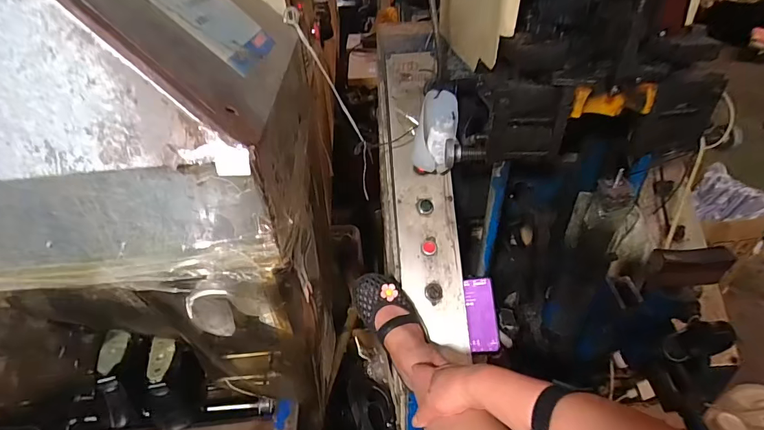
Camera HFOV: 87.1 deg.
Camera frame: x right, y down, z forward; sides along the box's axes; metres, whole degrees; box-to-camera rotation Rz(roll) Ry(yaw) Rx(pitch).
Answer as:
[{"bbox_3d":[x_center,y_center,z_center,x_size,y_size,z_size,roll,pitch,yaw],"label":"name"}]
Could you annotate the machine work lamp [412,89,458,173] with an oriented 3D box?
[{"bbox_3d":[0.114,-0.169,0.812,0.073,0.157,0.075,14,6,22],"label":"machine work lamp"}]

